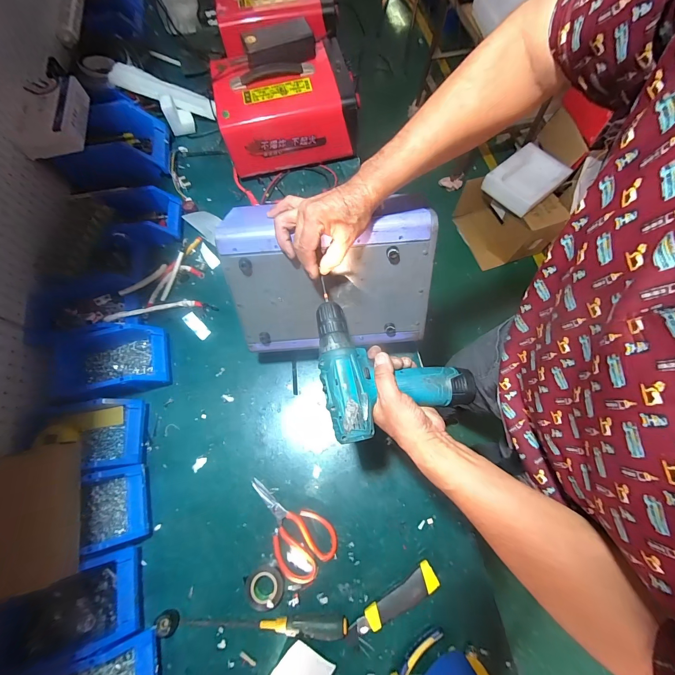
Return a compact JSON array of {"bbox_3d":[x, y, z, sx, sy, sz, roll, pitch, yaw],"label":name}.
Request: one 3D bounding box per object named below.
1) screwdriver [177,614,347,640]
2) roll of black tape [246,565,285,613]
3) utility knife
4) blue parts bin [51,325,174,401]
[{"bbox_3d":[-0.115,0.435,0.482,0.255,0.022,0.023,-1,70,1],"label":"screwdriver"},{"bbox_3d":[-0.116,0.397,0.506,0.059,0.013,0.057,0,70,1],"label":"roll of black tape"},{"bbox_3d":[0.094,0.412,0.503,0.140,0.021,0.036,-29,72,-9],"label":"utility knife"},{"bbox_3d":[-0.434,0.052,0.617,0.204,0.078,0.127,-13,70,-3],"label":"blue parts bin"}]

